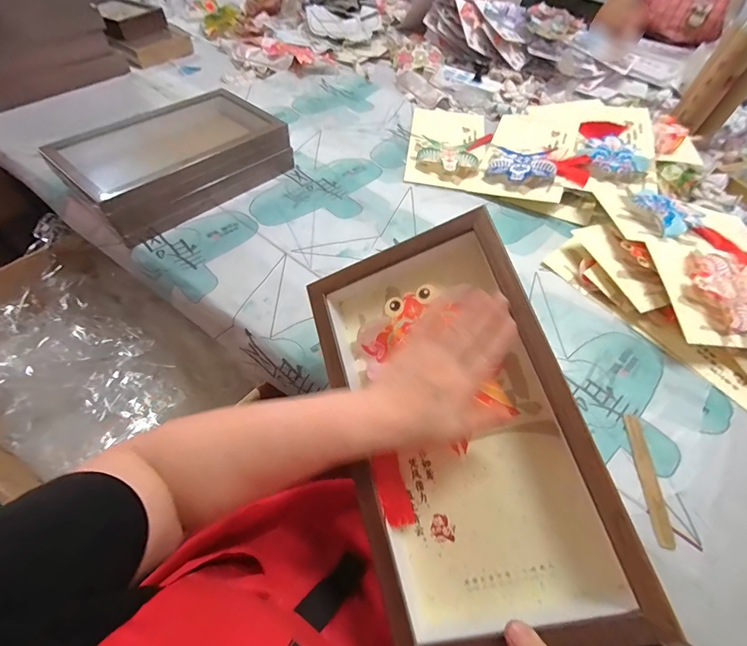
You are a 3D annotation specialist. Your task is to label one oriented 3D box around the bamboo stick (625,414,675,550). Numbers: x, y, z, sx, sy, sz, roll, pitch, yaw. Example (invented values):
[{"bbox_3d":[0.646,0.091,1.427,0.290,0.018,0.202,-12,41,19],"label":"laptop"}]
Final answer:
[{"bbox_3d":[0.317,0.176,0.427,0.019,0.004,0.144,8,54,2],"label":"bamboo stick"}]

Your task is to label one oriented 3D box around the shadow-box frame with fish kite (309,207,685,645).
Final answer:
[{"bbox_3d":[0.070,0.086,0.334,0.208,0.057,0.340,-26,72,17],"label":"shadow-box frame with fish kite"}]

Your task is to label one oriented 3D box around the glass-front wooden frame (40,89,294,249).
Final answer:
[{"bbox_3d":[-0.348,-0.298,0.669,0.196,0.091,0.337,36,60,20],"label":"glass-front wooden frame"}]

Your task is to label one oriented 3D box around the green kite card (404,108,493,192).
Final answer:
[{"bbox_3d":[0.174,-0.411,0.829,0.177,0.023,0.326,8,54,2],"label":"green kite card"}]

